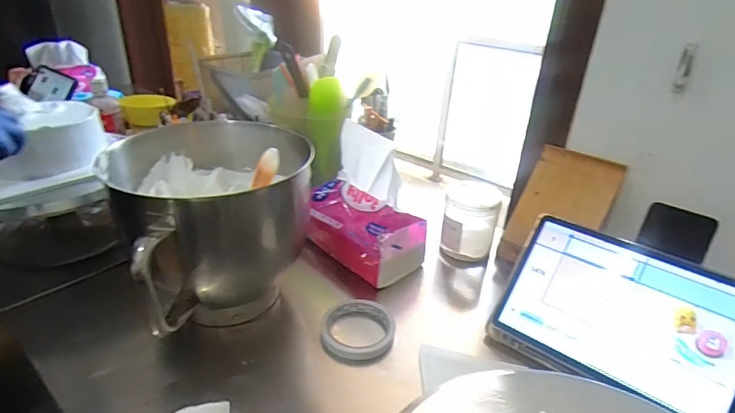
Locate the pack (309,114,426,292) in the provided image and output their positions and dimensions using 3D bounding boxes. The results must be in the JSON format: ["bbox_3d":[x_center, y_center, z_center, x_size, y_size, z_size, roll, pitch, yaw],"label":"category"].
[{"bbox_3d":[-0.002,-0.006,0.670,0.169,0.193,0.096,22,33,31],"label":"pack"}]

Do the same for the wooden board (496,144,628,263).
[{"bbox_3d":[0.302,0.008,0.697,0.126,0.197,0.017,25,0,34],"label":"wooden board"}]

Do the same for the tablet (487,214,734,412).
[{"bbox_3d":[0.297,0.124,0.519,0.253,0.014,0.172,19,78,32],"label":"tablet"}]

